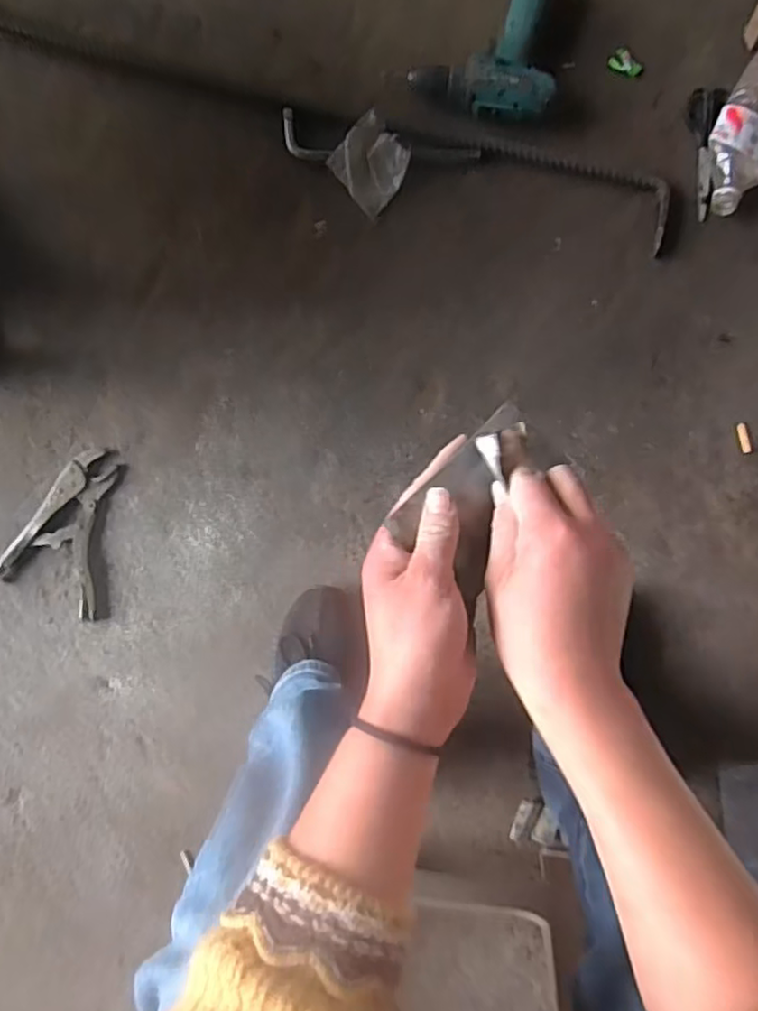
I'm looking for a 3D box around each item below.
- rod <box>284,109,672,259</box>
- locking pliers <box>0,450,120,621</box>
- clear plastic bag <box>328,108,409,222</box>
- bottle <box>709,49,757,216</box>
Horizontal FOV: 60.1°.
[{"bbox_3d":[0.122,-0.425,0.814,0.495,0.021,0.093,17,89,1],"label":"rod"},{"bbox_3d":[-0.408,0.028,0.831,0.128,0.015,0.207,11,89,1],"label":"locking pliers"},{"bbox_3d":[-0.009,-0.422,0.804,0.084,0.029,0.092,-44,88,0],"label":"clear plastic bag"},{"bbox_3d":[0.448,-0.452,0.782,0.082,0.047,0.199,24,89,2],"label":"bottle"}]

